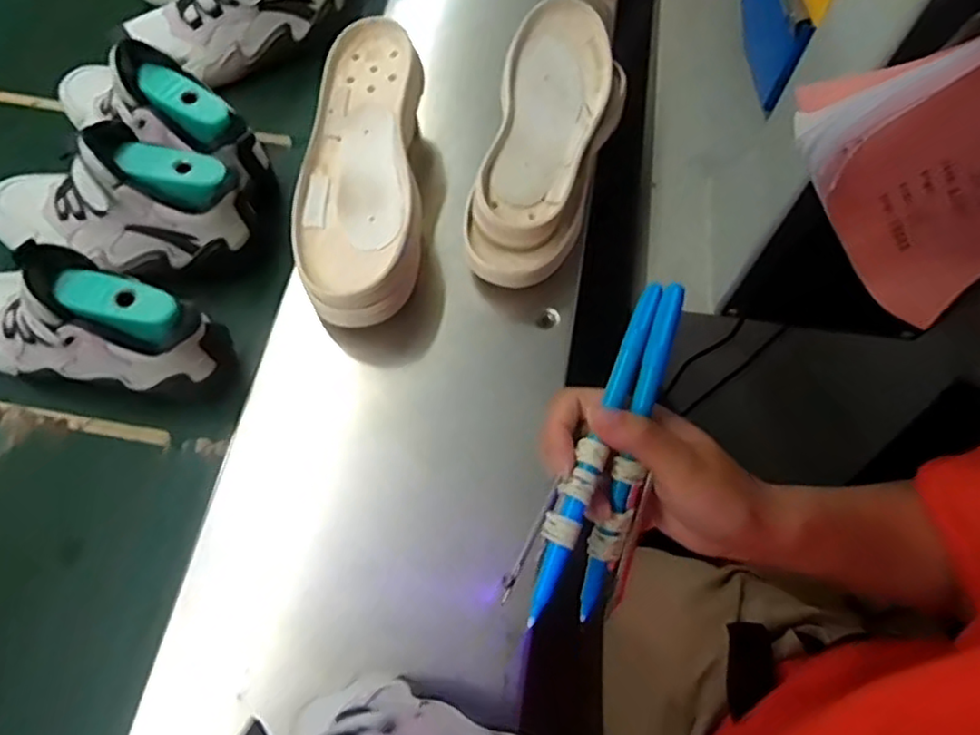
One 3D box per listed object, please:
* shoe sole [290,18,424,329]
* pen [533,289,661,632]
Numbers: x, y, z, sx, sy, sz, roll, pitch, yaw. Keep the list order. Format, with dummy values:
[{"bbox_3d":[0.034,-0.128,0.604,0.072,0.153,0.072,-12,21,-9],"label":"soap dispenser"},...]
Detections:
[{"bbox_3d":[-0.105,-0.155,0.532,0.100,0.074,0.258,-2,65,-1],"label":"shoe sole"},{"bbox_3d":[0.049,0.033,0.301,0.016,0.011,0.165,21,75,8],"label":"pen"}]

